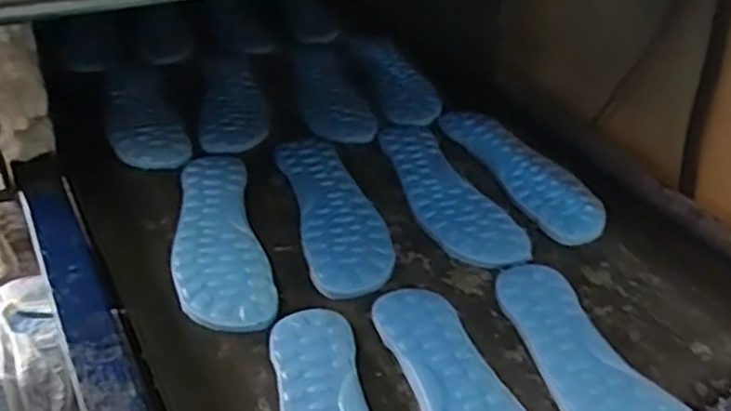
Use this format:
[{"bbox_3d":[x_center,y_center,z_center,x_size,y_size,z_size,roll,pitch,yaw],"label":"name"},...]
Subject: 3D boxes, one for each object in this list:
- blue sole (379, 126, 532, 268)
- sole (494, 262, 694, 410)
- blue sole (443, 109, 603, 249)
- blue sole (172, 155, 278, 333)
[{"bbox_3d":[0.076,-0.018,0.756,0.080,0.010,0.253,-13,39,-19],"label":"blue sole"},{"bbox_3d":[0.174,0.127,0.556,0.080,0.015,0.252,-13,38,-18],"label":"sole"},{"bbox_3d":[0.169,-0.040,0.797,0.082,0.021,0.237,-15,39,-21],"label":"blue sole"},{"bbox_3d":[-0.139,0.025,0.685,0.079,0.016,0.252,-9,37,-13],"label":"blue sole"}]

